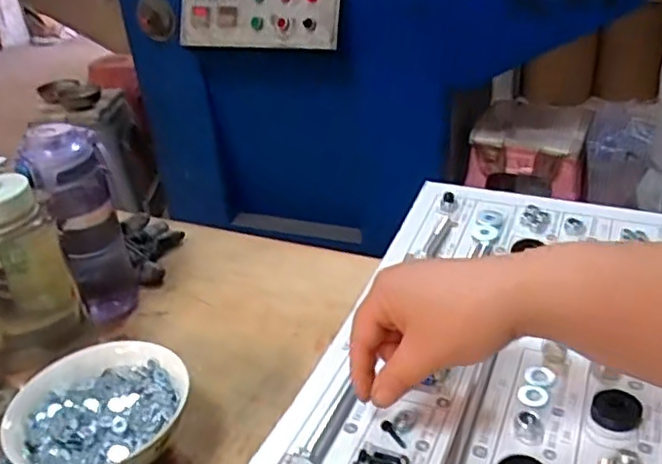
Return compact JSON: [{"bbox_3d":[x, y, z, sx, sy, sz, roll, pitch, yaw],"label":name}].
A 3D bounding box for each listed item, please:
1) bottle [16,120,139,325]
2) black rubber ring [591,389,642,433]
[{"bbox_3d":[-0.254,-0.001,0.669,0.075,0.219,0.065,-14,35,-12],"label":"bottle"},{"bbox_3d":[0.180,0.112,0.402,0.028,0.007,0.029,-4,34,3],"label":"black rubber ring"}]

